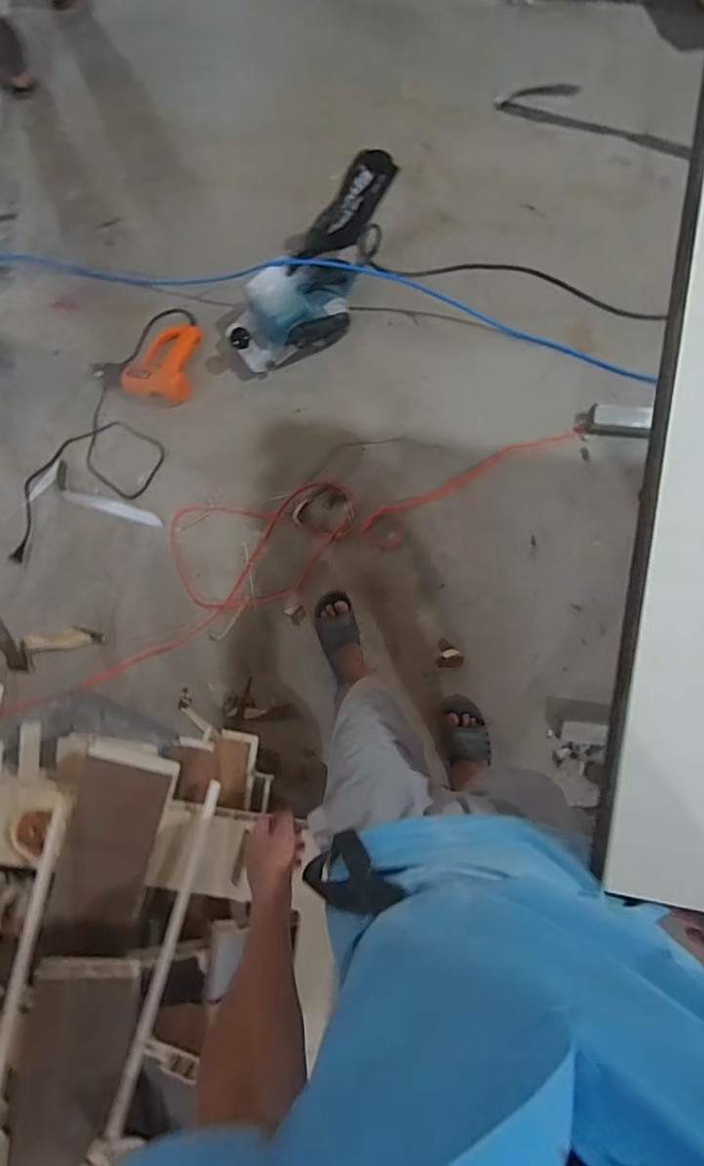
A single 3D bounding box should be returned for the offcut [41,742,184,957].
[{"bbox_3d":[-0.414,0.456,0.925,0.150,0.041,0.368,16,99,-11],"label":"offcut"}]

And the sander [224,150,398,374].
[{"bbox_3d":[-0.072,-0.728,1.279,0.181,0.190,0.538,39,104,8],"label":"sander"}]

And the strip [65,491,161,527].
[{"bbox_3d":[-0.635,-0.201,1.438,0.282,0.014,0.037,18,88,8],"label":"strip"}]

